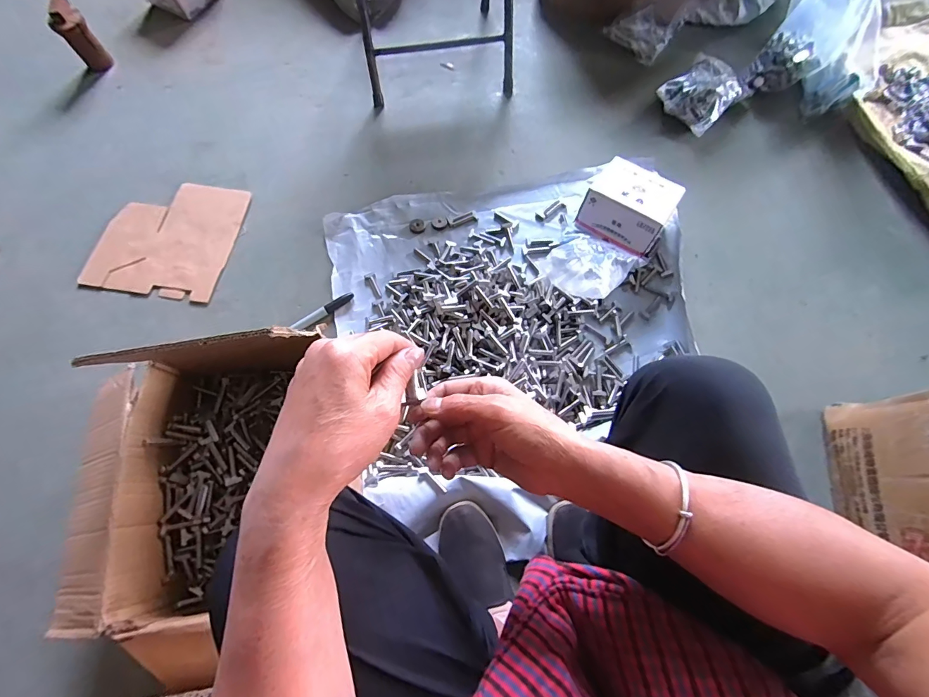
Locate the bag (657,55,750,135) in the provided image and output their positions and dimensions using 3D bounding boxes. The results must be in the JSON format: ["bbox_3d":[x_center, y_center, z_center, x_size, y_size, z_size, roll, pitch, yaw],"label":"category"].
[{"bbox_3d":[0.525,-0.566,0.876,0.183,0.065,0.136,-41,76,-13],"label":"bag"}]

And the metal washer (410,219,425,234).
[{"bbox_3d":[-0.095,-0.245,0.800,0.029,0.006,0.031,-19,72,-7],"label":"metal washer"}]

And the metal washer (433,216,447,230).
[{"bbox_3d":[-0.049,-0.251,0.802,0.030,0.005,0.027,-20,72,-7],"label":"metal washer"}]

